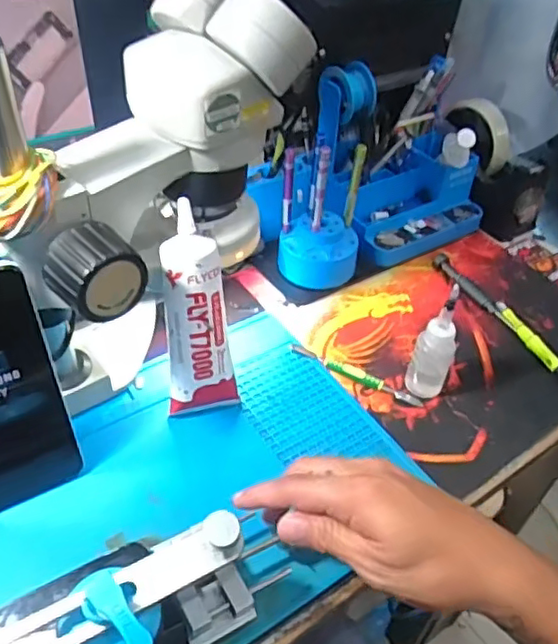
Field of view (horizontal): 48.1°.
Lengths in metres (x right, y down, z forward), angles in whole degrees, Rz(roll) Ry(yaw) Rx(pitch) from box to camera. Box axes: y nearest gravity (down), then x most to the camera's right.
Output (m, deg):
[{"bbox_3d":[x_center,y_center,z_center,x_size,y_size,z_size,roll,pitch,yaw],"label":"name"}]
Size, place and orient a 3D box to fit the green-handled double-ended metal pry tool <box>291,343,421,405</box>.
[{"bbox_3d":[0.064,0.043,0.532,0.119,0.007,0.012,21,46,16],"label":"green-handled double-ended metal pry tool"}]

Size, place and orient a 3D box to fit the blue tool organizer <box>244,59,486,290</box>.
[{"bbox_3d":[0.094,-0.148,0.625,0.239,0.152,0.132,-23,51,-26],"label":"blue tool organizer"}]

